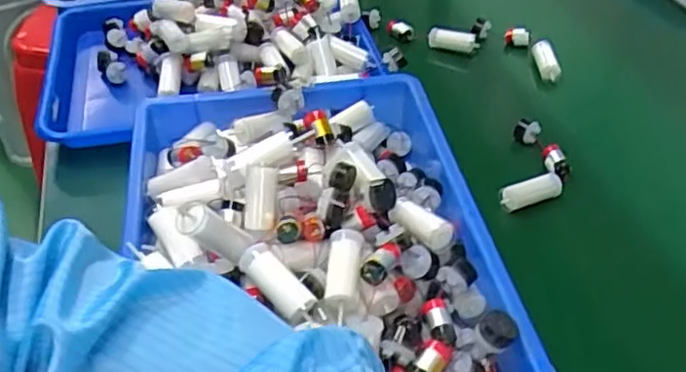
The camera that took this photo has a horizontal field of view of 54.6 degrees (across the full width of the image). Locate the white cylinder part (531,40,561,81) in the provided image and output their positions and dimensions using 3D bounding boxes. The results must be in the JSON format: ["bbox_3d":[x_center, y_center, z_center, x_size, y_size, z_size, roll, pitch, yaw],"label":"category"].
[{"bbox_3d":[0.221,-0.138,0.724,0.019,0.020,0.063,0,43,0],"label":"white cylinder part"}]

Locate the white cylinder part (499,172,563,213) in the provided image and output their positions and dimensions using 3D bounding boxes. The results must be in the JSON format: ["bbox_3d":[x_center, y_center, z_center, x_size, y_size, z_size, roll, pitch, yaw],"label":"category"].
[{"bbox_3d":[0.159,0.005,0.563,0.058,0.018,0.018,-10,44,-11],"label":"white cylinder part"}]

